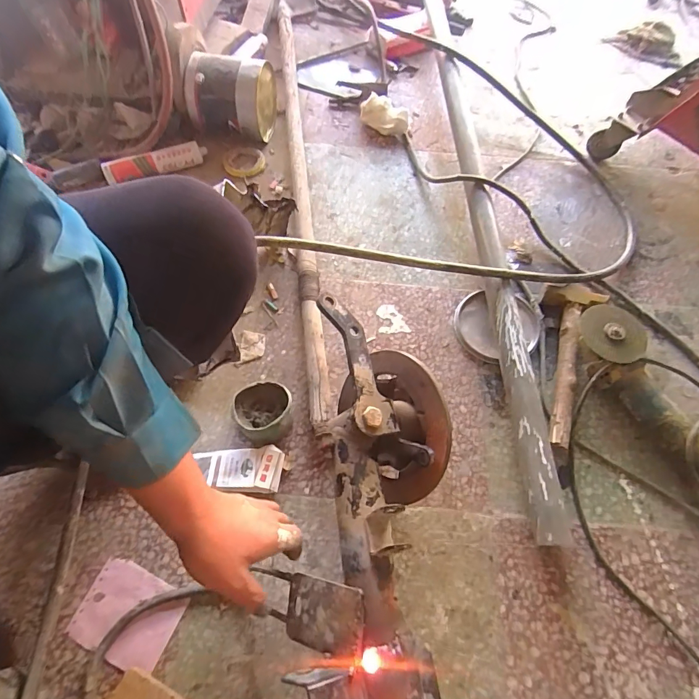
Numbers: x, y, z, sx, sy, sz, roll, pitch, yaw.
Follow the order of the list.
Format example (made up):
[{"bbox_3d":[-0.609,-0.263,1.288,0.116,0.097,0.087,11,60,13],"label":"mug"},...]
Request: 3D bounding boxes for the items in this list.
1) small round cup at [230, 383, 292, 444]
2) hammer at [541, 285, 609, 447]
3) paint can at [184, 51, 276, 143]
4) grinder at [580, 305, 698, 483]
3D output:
[{"bbox_3d":[-0.131,0.095,0.626,0.084,0.058,0.081,1,62,-2],"label":"small round cup"},{"bbox_3d":[0.360,0.016,0.693,0.100,0.044,0.316,22,63,9],"label":"hammer"},{"bbox_3d":[-0.266,-0.570,0.928,0.175,0.148,0.175,1,62,-2],"label":"paint can"},{"bbox_3d":[0.476,0.079,0.633,0.090,0.095,0.333,-29,66,-15],"label":"grinder"}]

